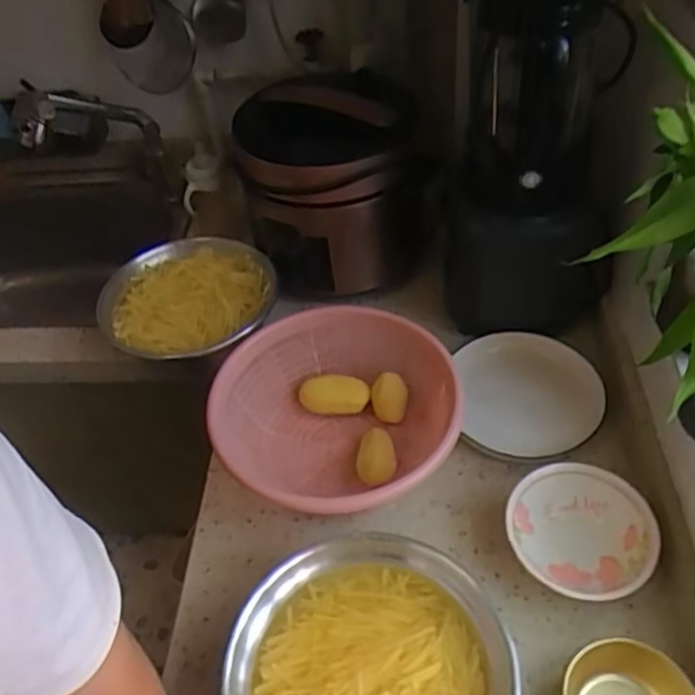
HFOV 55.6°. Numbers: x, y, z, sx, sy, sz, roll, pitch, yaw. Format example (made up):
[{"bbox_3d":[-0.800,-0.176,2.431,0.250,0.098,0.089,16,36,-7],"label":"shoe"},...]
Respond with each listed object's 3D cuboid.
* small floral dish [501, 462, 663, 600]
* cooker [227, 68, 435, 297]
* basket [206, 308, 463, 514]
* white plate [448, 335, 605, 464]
[{"bbox_3d":[0.248,0.201,0.706,0.145,0.055,0.147,-3,47,3],"label":"small floral dish"},{"bbox_3d":[-0.019,-0.231,0.963,0.242,0.264,0.220,-4,47,3],"label":"cooker"},{"bbox_3d":[-0.026,0.089,0.788,0.272,0.131,0.255,-3,47,3],"label":"basket"},{"bbox_3d":[0.235,0.062,0.848,0.176,0.036,0.185,-2,47,4],"label":"white plate"}]

